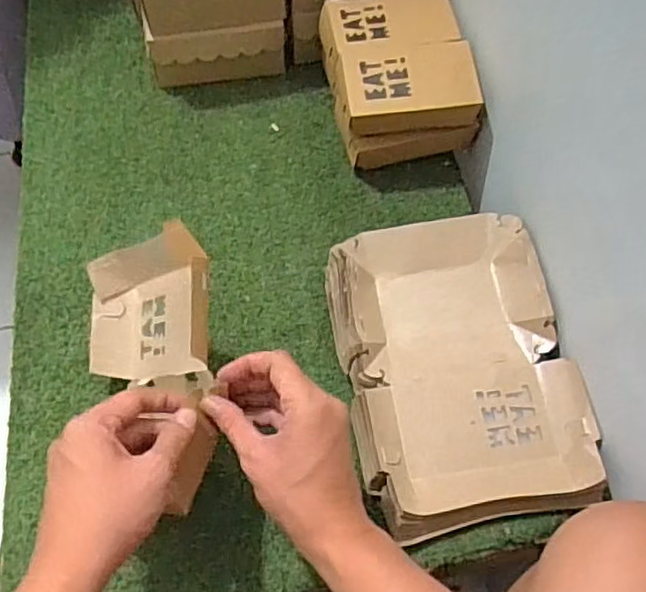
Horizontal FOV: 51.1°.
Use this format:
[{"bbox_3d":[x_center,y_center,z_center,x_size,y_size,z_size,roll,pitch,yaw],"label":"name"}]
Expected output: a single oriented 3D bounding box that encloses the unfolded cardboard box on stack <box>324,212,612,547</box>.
[{"bbox_3d":[0.124,0.060,0.648,0.209,0.042,0.305,-8,60,-7],"label":"unfolded cardboard box on stack"}]

